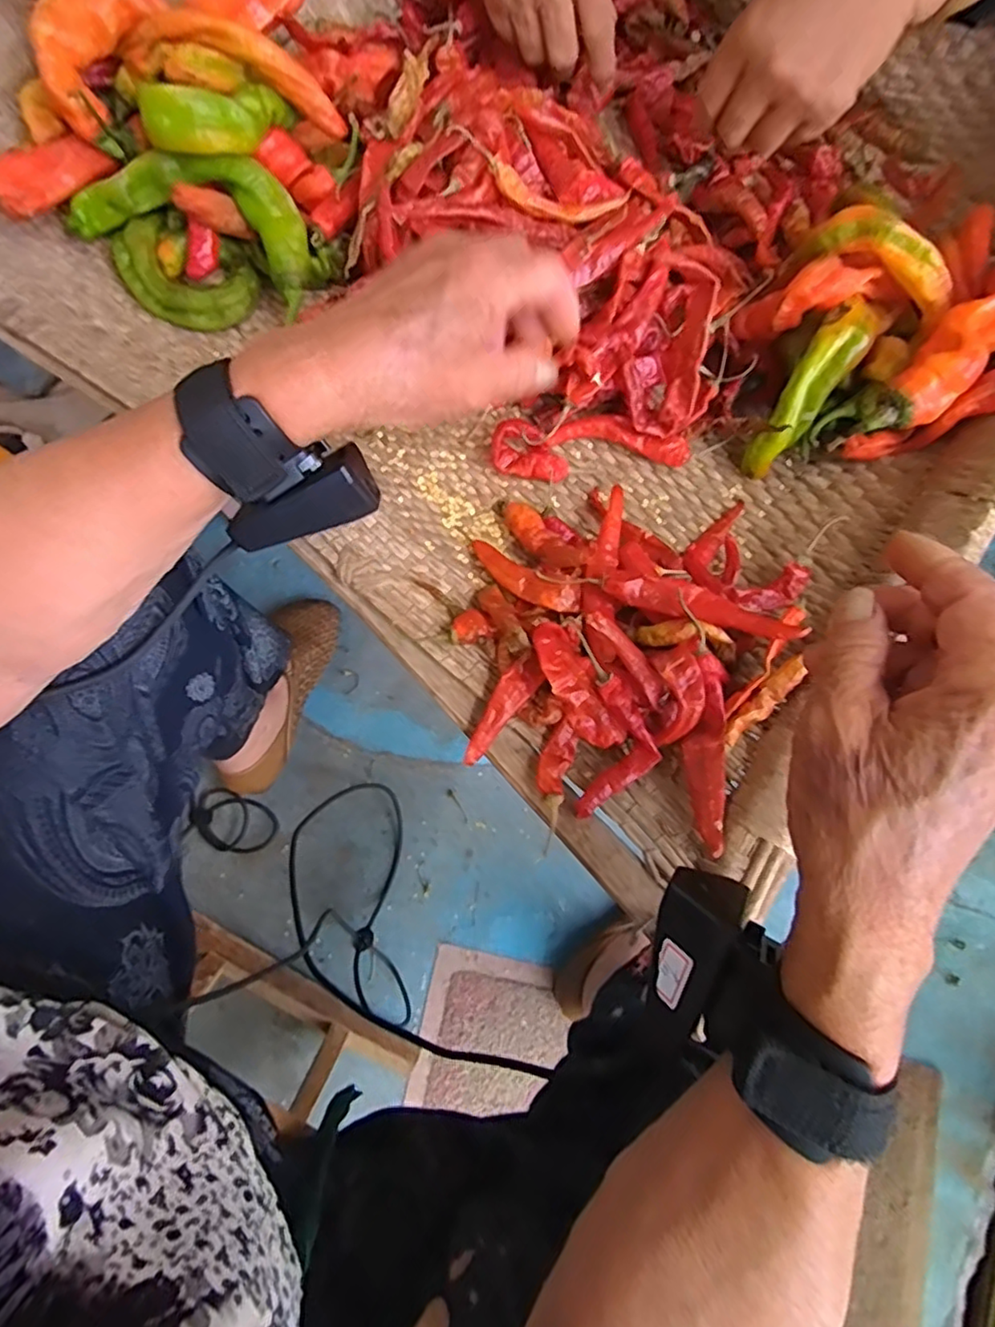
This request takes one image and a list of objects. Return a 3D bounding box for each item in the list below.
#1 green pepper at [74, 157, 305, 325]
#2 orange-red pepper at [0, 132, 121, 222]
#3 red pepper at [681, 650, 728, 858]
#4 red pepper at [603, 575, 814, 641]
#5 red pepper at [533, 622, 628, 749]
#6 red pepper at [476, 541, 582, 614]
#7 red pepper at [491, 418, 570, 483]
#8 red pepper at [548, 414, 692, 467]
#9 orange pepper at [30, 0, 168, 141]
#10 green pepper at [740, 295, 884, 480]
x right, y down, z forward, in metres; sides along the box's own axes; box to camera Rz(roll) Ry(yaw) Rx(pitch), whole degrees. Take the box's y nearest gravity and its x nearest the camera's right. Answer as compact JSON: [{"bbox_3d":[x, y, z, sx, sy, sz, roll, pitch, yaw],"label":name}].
[{"bbox_3d":[-0.174,-0.264,0.368,0.127,0.033,0.069,22,78,3],"label":"green pepper"},{"bbox_3d":[-0.252,-0.273,0.348,0.026,0.018,0.071,37,65,6],"label":"orange-red pepper"},{"bbox_3d":[0.110,0.046,0.326,0.019,0.017,0.100,3,78,-1],"label":"red pepper"},{"bbox_3d":[0.109,-0.033,0.330,0.101,0.013,0.018,16,78,2],"label":"red pepper"},{"bbox_3d":[0.042,0.014,0.330,0.026,0.029,0.073,-32,96,-8],"label":"red pepper"},{"bbox_3d":[0.014,-0.050,0.360,0.073,0.010,0.021,31,78,19],"label":"red pepper"},{"bbox_3d":[0.021,-0.131,0.384,0.048,0.020,0.029,13,78,1],"label":"red pepper"},{"bbox_3d":[0.078,-0.143,0.395,0.086,0.016,0.021,7,78,0],"label":"red pepper"},{"bbox_3d":[-0.213,-0.332,0.334,0.023,0.043,0.081,37,79,6],"label":"orange pepper"},{"bbox_3d":[0.182,-0.159,0.365,0.029,0.030,0.105,35,111,6],"label":"green pepper"}]

